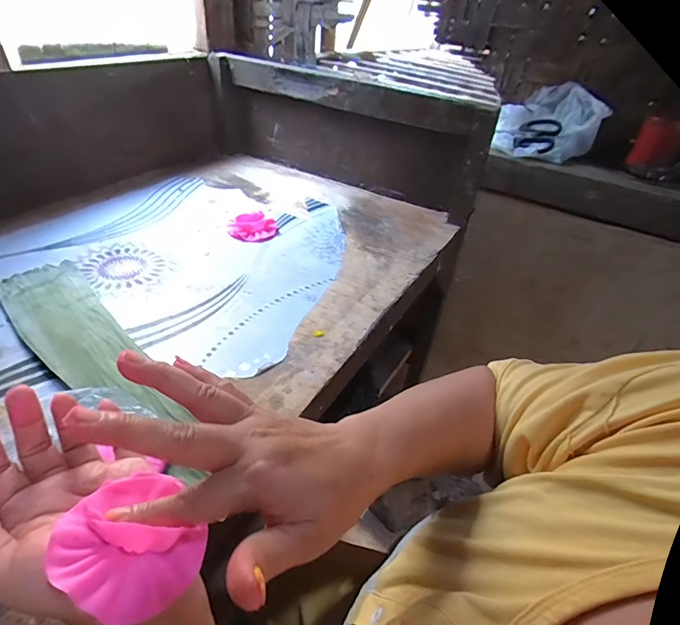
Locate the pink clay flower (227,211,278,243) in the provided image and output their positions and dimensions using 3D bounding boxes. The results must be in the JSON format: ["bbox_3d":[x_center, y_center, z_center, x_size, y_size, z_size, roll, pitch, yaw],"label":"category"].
[{"bbox_3d":[-0.134,-0.134,0.664,0.074,0.017,0.073,-4,39,-14],"label":"pink clay flower"}]

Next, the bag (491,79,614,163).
[{"bbox_3d":[0.352,-0.322,0.727,0.155,0.111,0.089,17,39,14],"label":"bag"}]

